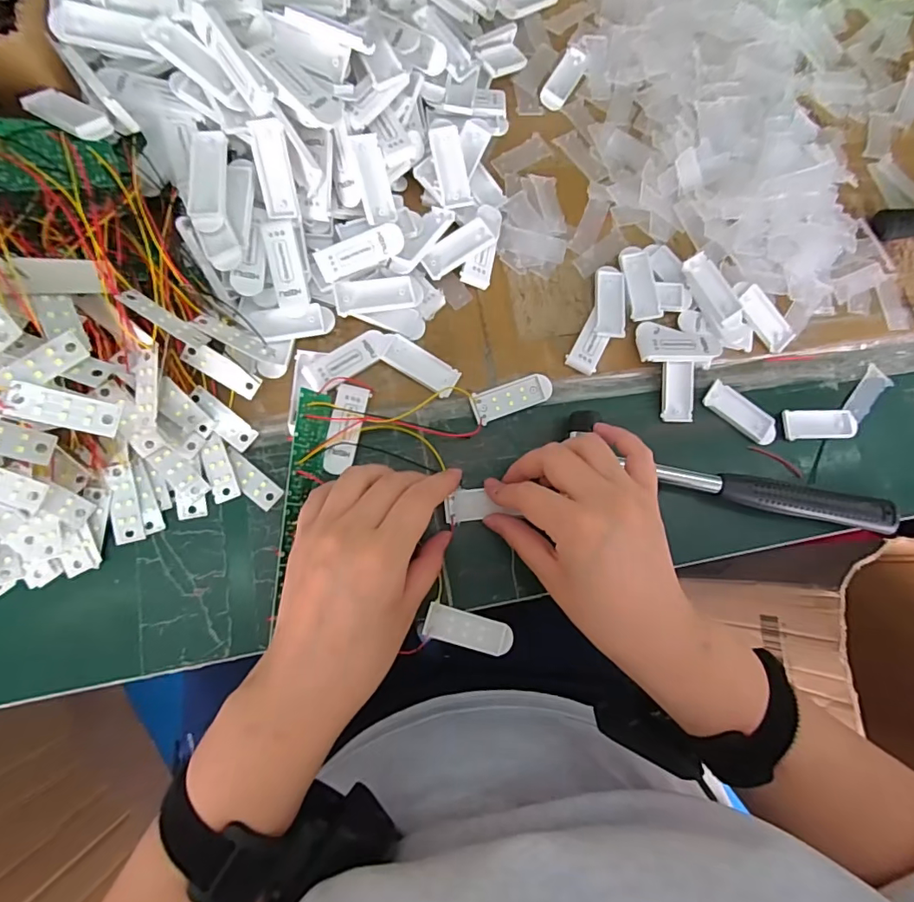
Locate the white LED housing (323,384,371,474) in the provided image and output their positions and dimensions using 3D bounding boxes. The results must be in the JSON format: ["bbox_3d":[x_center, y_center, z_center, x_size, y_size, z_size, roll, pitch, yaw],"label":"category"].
[{"bbox_3d":[-0.071,-0.015,0.318,0.020,0.005,0.056,12,77,-5],"label":"white LED housing"}]

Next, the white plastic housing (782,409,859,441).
[{"bbox_3d":[0.268,-0.020,0.366,0.059,0.006,0.022,-3,79,-8],"label":"white plastic housing"}]

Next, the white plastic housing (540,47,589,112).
[{"bbox_3d":[0.085,-0.294,0.393,0.020,0.005,0.059,30,77,0],"label":"white plastic housing"}]

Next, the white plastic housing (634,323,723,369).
[{"bbox_3d":[0.157,-0.076,0.352,0.058,0.013,0.030,2,78,-7],"label":"white plastic housing"}]

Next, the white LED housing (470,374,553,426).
[{"bbox_3d":[0.038,-0.036,0.340,0.057,0.004,0.021,-19,81,-10],"label":"white LED housing"}]

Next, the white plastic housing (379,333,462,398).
[{"bbox_3d":[-0.025,-0.058,0.331,0.054,0.006,0.021,33,77,0],"label":"white plastic housing"}]

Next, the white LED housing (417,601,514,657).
[{"bbox_3d":[0.006,0.111,0.307,0.058,0.009,0.020,18,77,-3],"label":"white LED housing"}]

